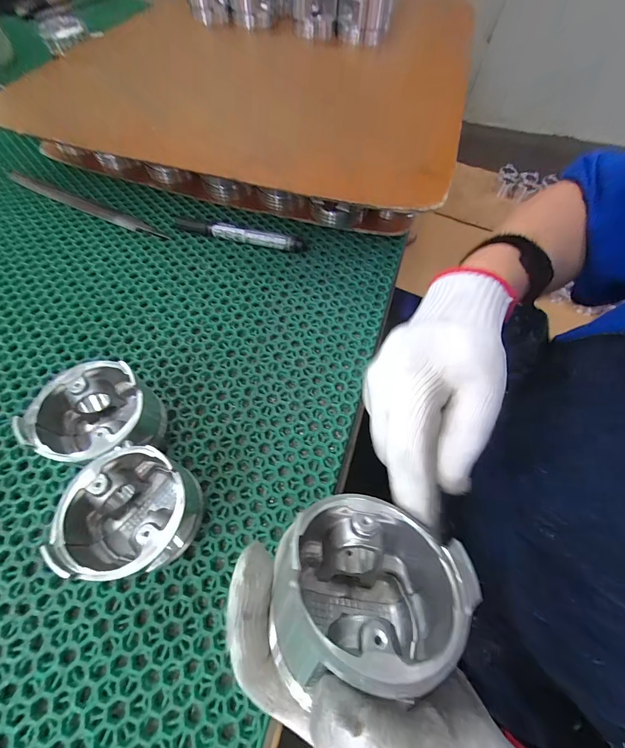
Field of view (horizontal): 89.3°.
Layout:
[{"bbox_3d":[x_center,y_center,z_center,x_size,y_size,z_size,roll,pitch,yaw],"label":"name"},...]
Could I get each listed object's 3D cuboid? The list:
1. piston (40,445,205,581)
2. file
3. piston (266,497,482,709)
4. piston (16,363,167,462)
[{"bbox_3d":[-0.113,0.087,0.204,0.069,0.053,0.072,-4,63,-5],"label":"piston"},{"bbox_3d":[-0.272,-0.202,0.379,0.233,0.005,0.019,22,64,9],"label":"file"},{"bbox_3d":[0.023,0.098,0.138,0.084,0.055,0.070,-5,30,5],"label":"piston"},{"bbox_3d":[-0.153,0.035,0.228,0.077,0.054,0.069,-37,70,-20],"label":"piston"}]

